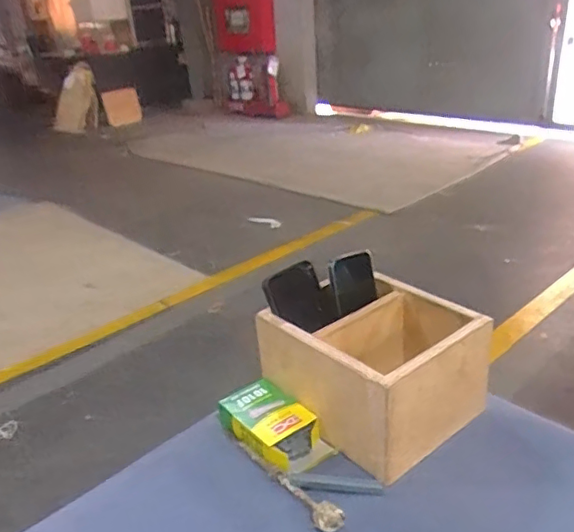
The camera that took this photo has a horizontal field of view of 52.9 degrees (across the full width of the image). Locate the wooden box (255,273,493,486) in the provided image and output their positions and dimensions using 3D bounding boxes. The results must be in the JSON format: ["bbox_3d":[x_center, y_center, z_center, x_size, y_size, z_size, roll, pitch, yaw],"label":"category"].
[{"bbox_3d":[0.108,0.119,0.726,0.197,0.126,0.221,-23,31,-35],"label":"wooden box"}]

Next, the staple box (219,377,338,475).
[{"bbox_3d":[-0.016,0.193,0.699,0.074,0.033,0.148,-22,31,-34],"label":"staple box"}]

